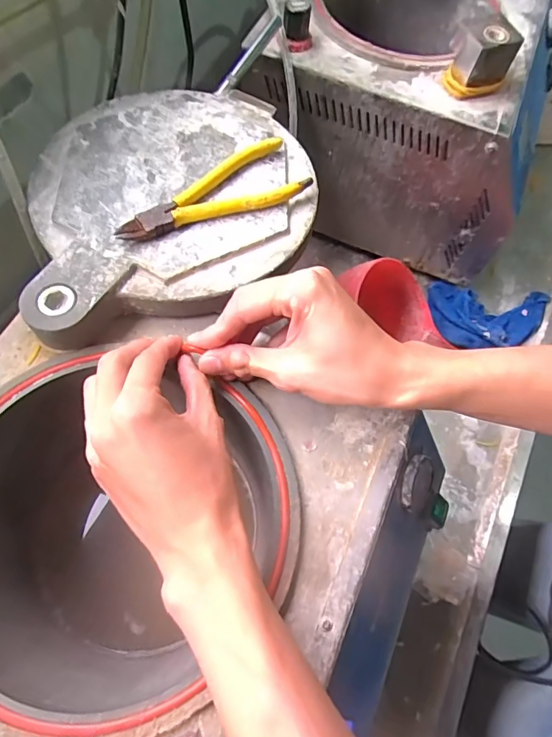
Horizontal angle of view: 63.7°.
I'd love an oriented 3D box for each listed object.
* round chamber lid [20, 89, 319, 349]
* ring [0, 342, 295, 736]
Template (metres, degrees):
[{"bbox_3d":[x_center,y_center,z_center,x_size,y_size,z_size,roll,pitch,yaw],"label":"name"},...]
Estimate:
[{"bbox_3d":[-0.085,-0.141,0.352,0.228,0.033,0.210,1,66,-3],"label":"round chamber lid"},{"bbox_3d":[-0.102,0.090,0.270,0.221,0.007,0.211,1,66,-3],"label":"ring"}]

